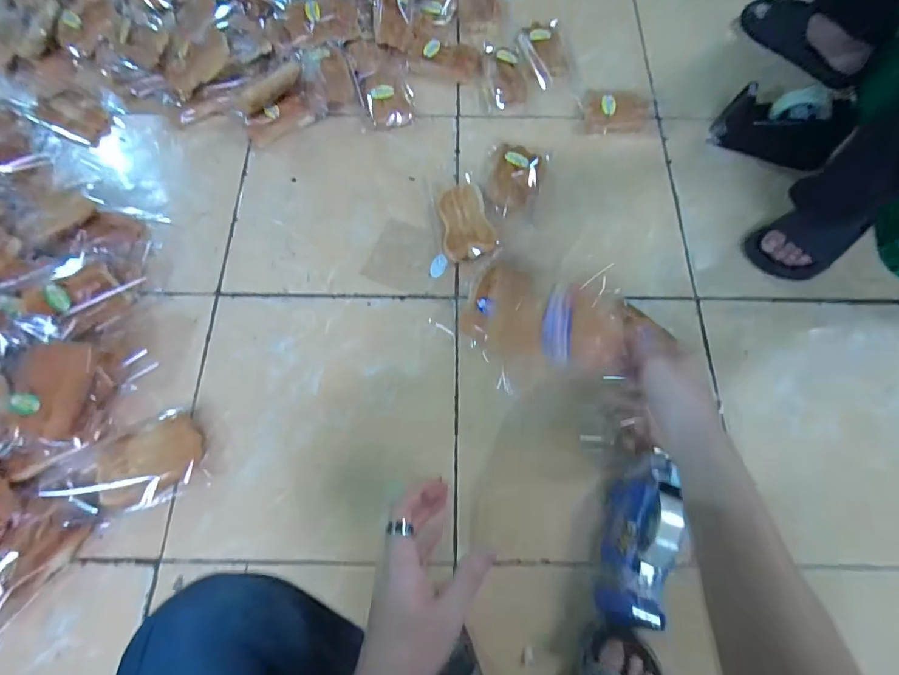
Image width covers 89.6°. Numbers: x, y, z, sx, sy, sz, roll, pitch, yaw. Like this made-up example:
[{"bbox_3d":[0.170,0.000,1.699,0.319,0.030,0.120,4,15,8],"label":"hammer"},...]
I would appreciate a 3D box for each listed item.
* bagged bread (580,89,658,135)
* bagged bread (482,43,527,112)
[{"bbox_3d":[0.336,-0.447,0.890,0.152,0.039,0.084,-9,68,-4],"label":"bagged bread"},{"bbox_3d":[0.113,-0.538,0.933,0.083,0.032,0.139,-4,68,-2],"label":"bagged bread"}]

